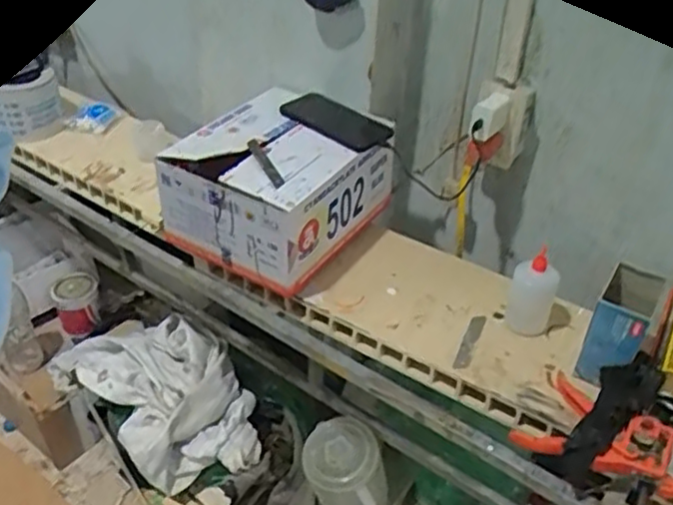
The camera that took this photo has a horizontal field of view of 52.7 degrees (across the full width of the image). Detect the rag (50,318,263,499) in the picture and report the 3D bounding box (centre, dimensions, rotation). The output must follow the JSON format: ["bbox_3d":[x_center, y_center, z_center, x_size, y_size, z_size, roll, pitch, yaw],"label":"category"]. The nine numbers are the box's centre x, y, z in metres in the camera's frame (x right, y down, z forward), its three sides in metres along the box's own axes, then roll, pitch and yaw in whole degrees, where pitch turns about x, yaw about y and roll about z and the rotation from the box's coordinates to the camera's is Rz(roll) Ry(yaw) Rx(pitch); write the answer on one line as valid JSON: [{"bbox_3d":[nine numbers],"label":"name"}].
[{"bbox_3d":[-0.322,0.262,1.260,0.248,0.149,0.411,-27,47,-33],"label":"rag"}]

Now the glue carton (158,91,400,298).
[{"bbox_3d":[-0.083,-0.105,0.997,0.233,0.161,0.273,24,42,24],"label":"glue carton"}]

